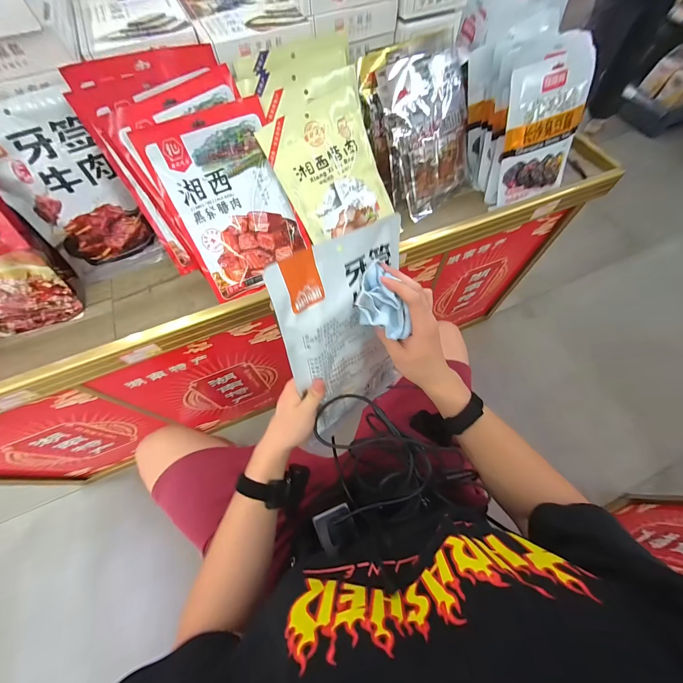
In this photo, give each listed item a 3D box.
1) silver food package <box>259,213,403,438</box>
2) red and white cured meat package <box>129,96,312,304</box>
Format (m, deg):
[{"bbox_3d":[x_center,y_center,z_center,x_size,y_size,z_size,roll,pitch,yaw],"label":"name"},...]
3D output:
[{"bbox_3d":[0.014,-0.001,0.422,0.207,0.290,0.017,-33,43,-32],"label":"silver food package"},{"bbox_3d":[-0.197,-0.252,0.548,0.209,0.018,0.296,-24,111,-10],"label":"red and white cured meat package"}]

